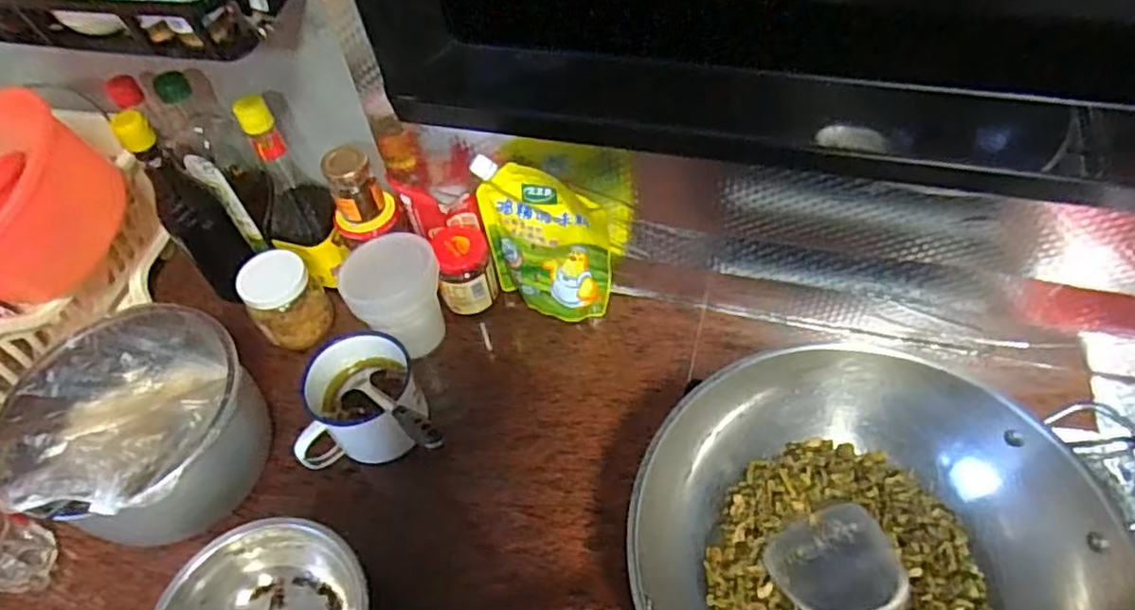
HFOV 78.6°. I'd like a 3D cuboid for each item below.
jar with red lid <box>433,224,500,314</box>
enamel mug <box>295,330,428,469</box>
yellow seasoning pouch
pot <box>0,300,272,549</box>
[{"bbox_3d":[-0.115,-0.035,0.798,0.061,0.101,0.068,-9,53,-1],"label":"jar with red lid"},{"bbox_3d":[-0.215,0.100,0.711,0.128,0.102,0.109,-23,55,-11],"label":"enamel mug"},{"bbox_3d":[-0.026,-0.061,0.756,0.146,0.190,0.046,22,59,21],"label":"yellow seasoning pouch"},{"bbox_3d":[-0.402,0.123,0.675,0.194,0.159,0.199,-3,54,4],"label":"pot"}]

